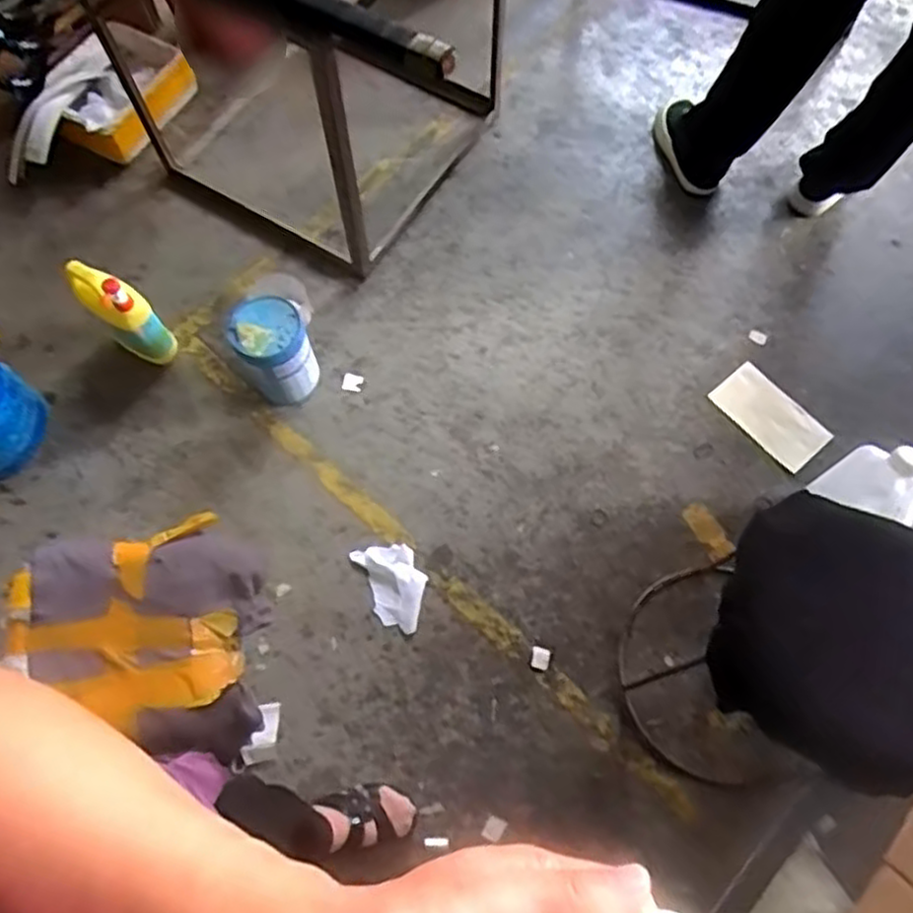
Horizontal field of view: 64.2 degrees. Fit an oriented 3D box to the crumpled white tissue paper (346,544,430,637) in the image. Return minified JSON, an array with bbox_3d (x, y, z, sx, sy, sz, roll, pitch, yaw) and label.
[{"bbox_3d":[-0.105,0.222,1.258,0.098,0.014,0.159,-24,70,-8],"label":"crumpled white tissue paper"}]

